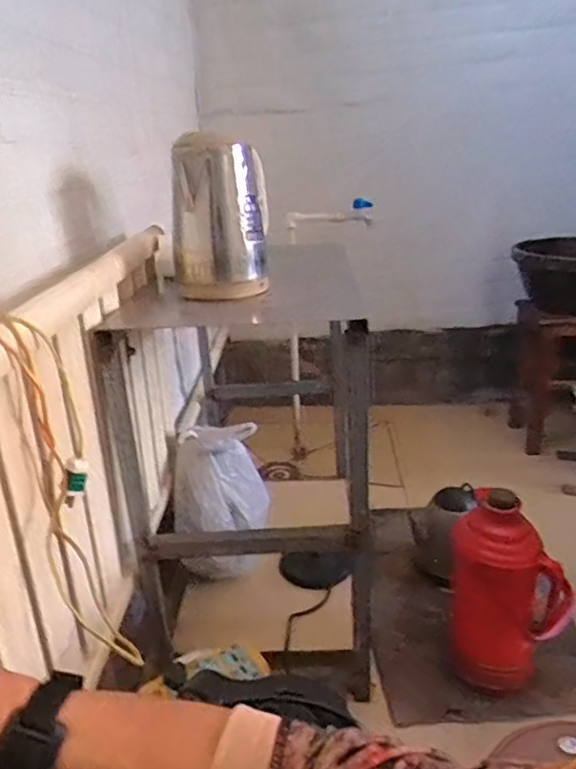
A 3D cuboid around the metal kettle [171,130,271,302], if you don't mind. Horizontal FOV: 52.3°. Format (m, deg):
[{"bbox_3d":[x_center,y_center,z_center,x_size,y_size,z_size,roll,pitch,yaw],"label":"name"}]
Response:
[{"bbox_3d":[-0.109,-0.274,0.973,0.149,0.235,0.179,-2,22,3],"label":"metal kettle"}]

